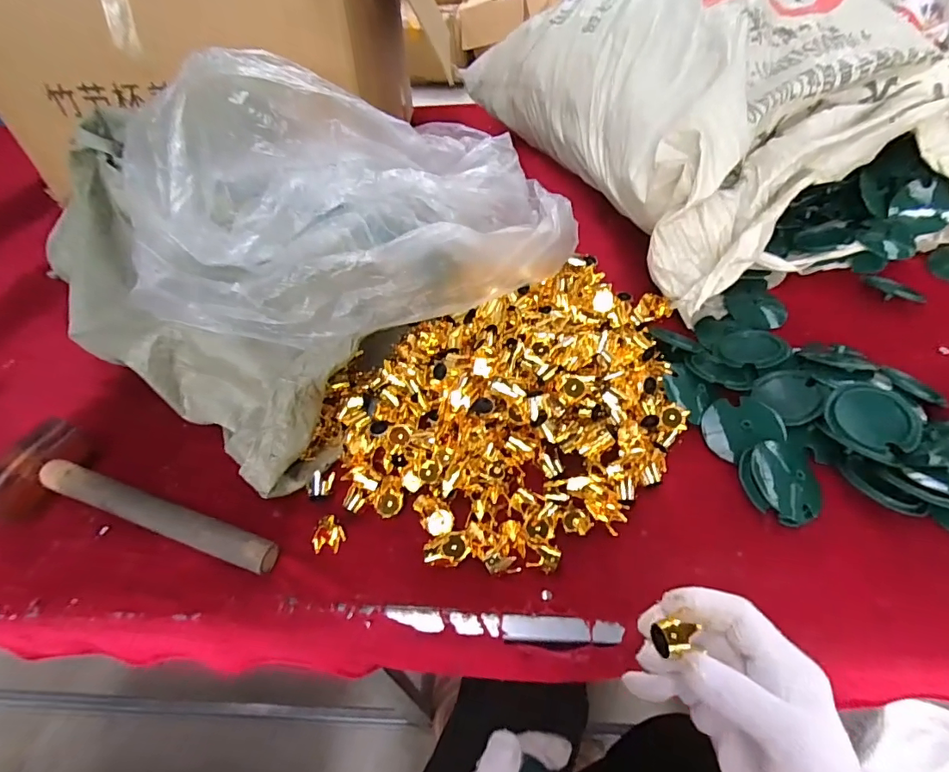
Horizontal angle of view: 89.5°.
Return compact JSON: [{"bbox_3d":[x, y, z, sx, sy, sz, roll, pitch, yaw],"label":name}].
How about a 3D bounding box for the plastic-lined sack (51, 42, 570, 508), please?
[{"bbox_3d":[-0.149,-0.206,0.559,0.519,0.265,0.367,-37,56,-25],"label":"plastic-lined sack"}]

